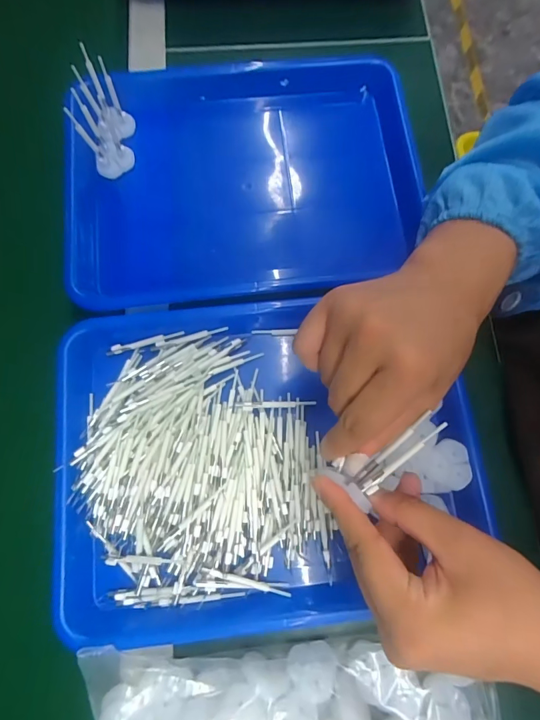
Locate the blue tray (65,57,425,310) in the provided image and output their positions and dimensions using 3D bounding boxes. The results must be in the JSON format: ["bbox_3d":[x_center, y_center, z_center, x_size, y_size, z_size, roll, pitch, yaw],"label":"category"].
[{"bbox_3d":[-0.020,-0.183,0.411,0.346,0.064,0.227,-6,76,-3],"label":"blue tray"}]

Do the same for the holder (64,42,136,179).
[{"bbox_3d":[-0.154,-0.230,0.375,0.040,0.060,0.085,-7,76,-3],"label":"holder"}]

